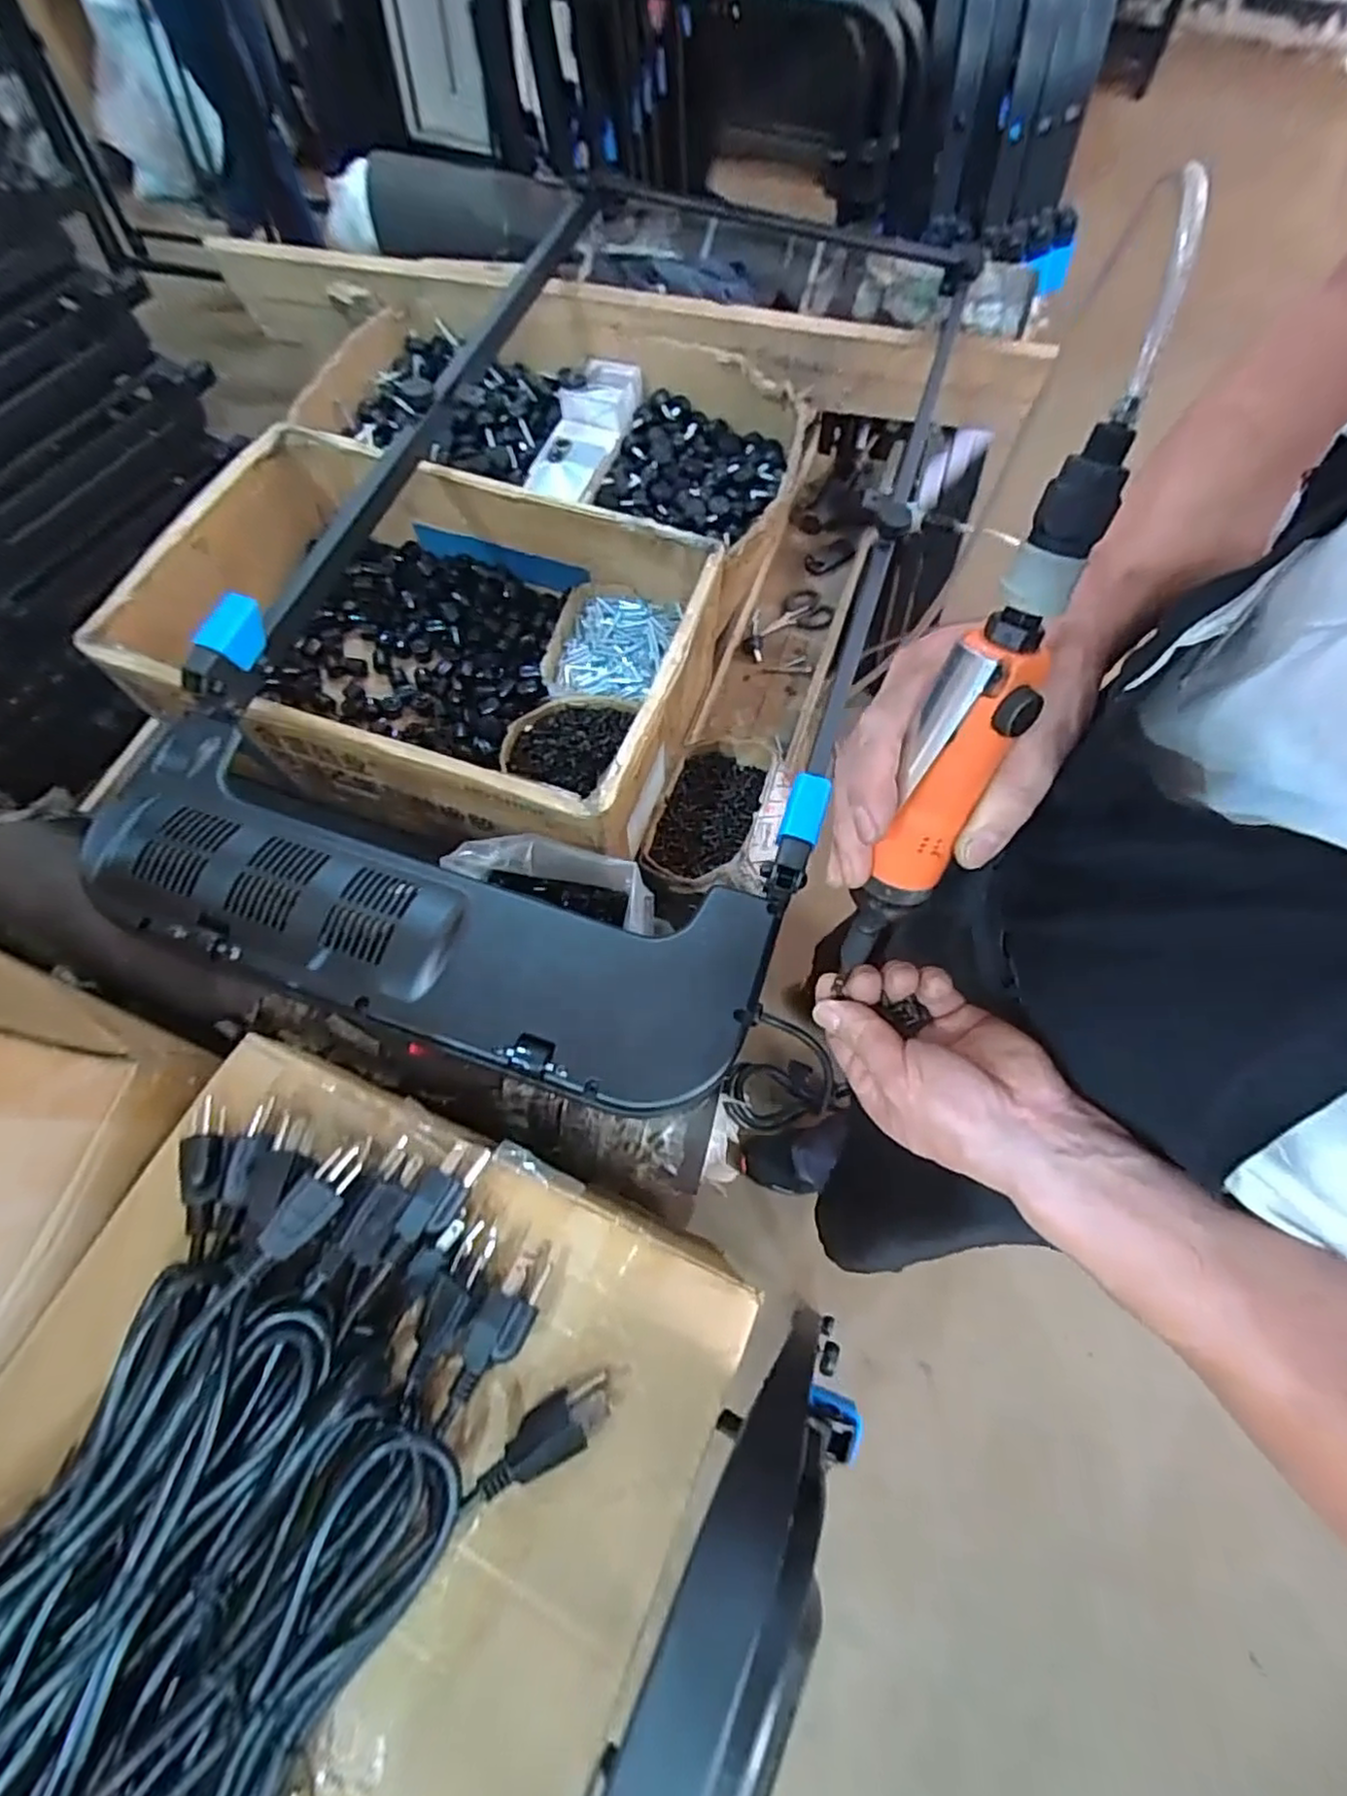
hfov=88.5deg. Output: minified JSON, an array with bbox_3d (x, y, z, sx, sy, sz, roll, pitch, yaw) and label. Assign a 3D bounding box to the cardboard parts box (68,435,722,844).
[{"bbox_3d":[-0.248,-0.263,0.734,0.524,0.173,0.362,17,69,6],"label":"cardboard parts box"}]

